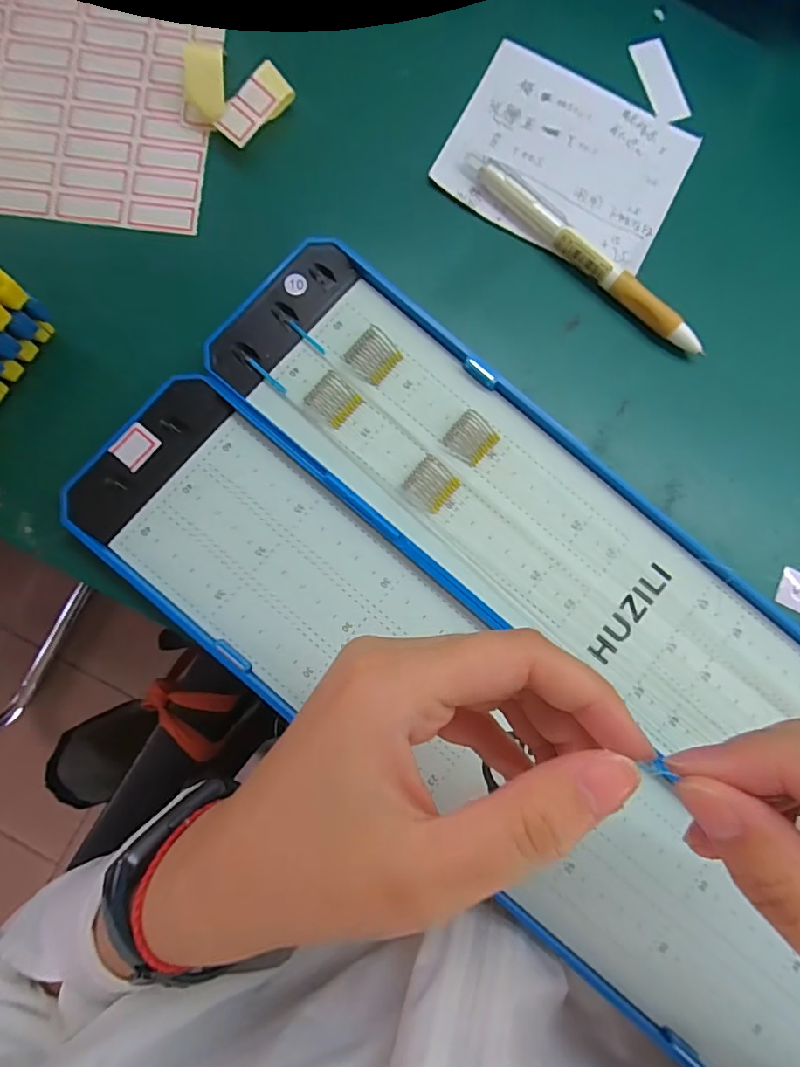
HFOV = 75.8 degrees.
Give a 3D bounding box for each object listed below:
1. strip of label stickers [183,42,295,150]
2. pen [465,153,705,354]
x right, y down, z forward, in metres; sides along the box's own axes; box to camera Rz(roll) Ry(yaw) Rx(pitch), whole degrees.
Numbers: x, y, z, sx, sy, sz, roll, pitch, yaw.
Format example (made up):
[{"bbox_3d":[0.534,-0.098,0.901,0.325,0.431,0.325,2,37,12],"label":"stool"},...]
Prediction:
[{"bbox_3d":[-0.077,-0.211,0.244,0.038,0.021,0.041,43,83,2],"label":"strip of label stickers"},{"bbox_3d":[0.089,-0.136,0.250,0.143,0.012,0.011,42,83,2],"label":"pen"}]

